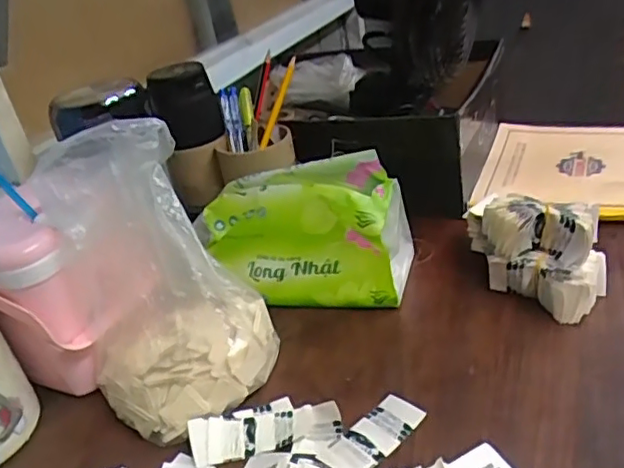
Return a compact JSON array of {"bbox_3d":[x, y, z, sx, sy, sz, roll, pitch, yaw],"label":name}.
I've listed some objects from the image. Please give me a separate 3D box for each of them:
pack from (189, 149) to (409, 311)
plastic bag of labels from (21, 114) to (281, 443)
[{"bbox_3d":[-0.010,0.000,0.579,0.198,0.124,0.089,-2,28,15],"label":"pack"},{"bbox_3d":[-0.113,0.030,0.454,0.136,0.200,0.128,-26,33,-23],"label":"plastic bag of labels"}]

